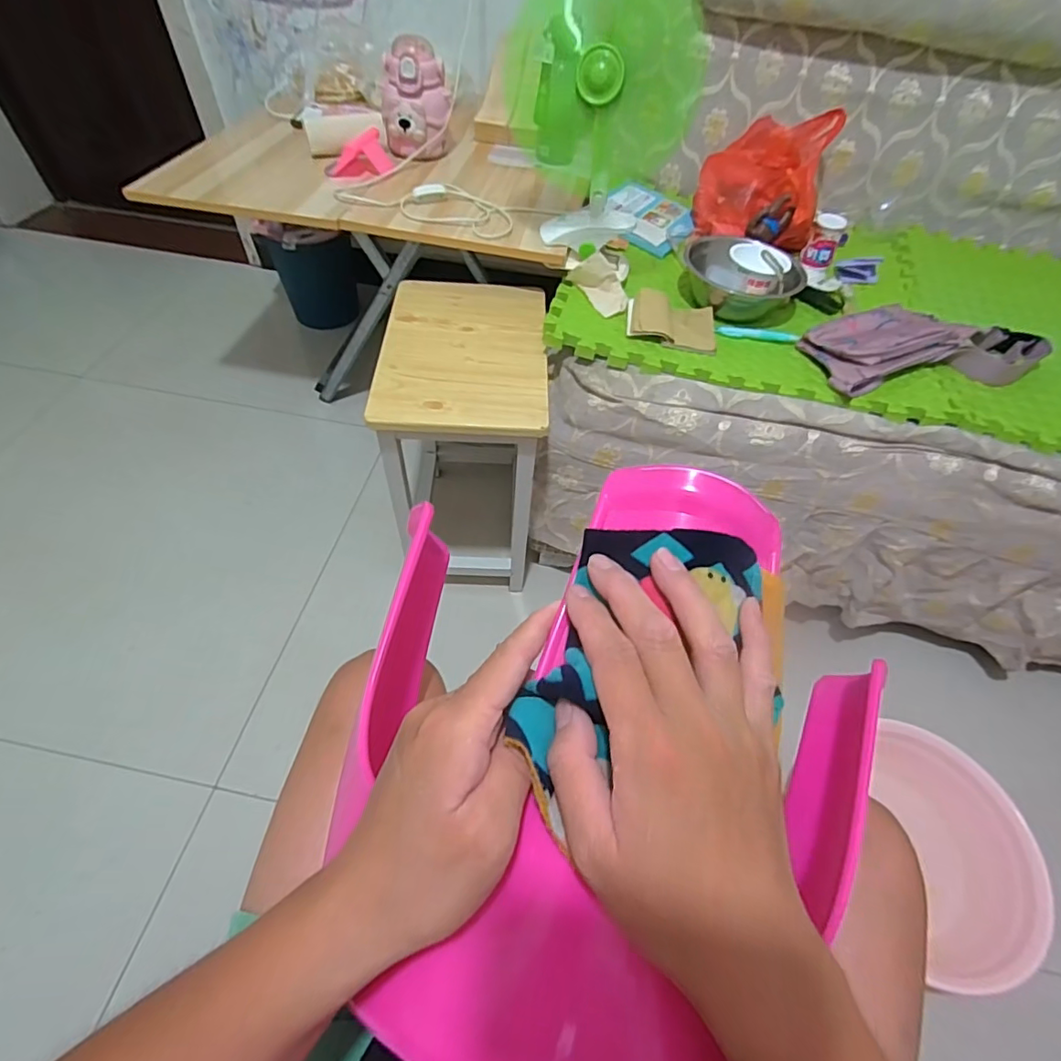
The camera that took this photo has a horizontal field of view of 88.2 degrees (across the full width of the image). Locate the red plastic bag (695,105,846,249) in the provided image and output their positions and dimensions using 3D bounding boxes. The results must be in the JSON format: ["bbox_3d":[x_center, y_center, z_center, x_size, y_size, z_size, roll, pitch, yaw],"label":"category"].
[{"bbox_3d":[0.422,-0.651,1.001,0.212,0.151,0.243,15,53,7],"label":"red plastic bag"}]

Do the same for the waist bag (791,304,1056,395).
[{"bbox_3d":[0.595,-0.289,0.824,0.385,0.042,0.171,-9,54,-11],"label":"waist bag"}]

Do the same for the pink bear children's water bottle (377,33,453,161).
[{"bbox_3d":[-0.197,-0.738,0.956,0.117,0.159,0.097,-7,54,-9],"label":"pink bear children's water bottle"}]

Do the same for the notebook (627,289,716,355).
[{"bbox_3d":[0.213,-0.316,0.819,0.132,0.031,0.105,8,53,1],"label":"notebook"}]

